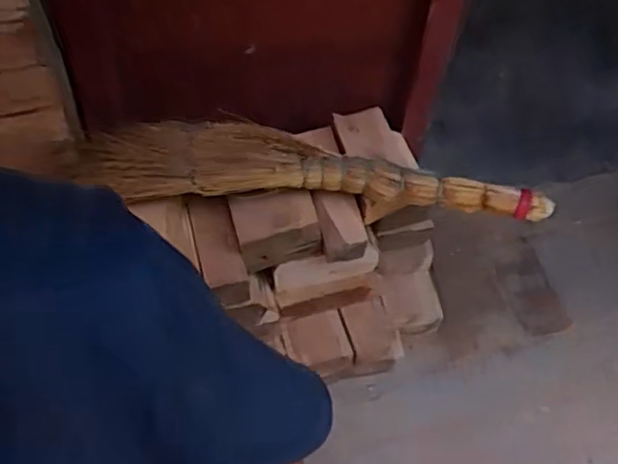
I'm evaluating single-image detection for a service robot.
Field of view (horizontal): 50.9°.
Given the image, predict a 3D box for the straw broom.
[{"bbox_3d":[0.036,-0.092,0.989,0.624,0.084,0.174,1,55,-4],"label":"straw broom"}]

